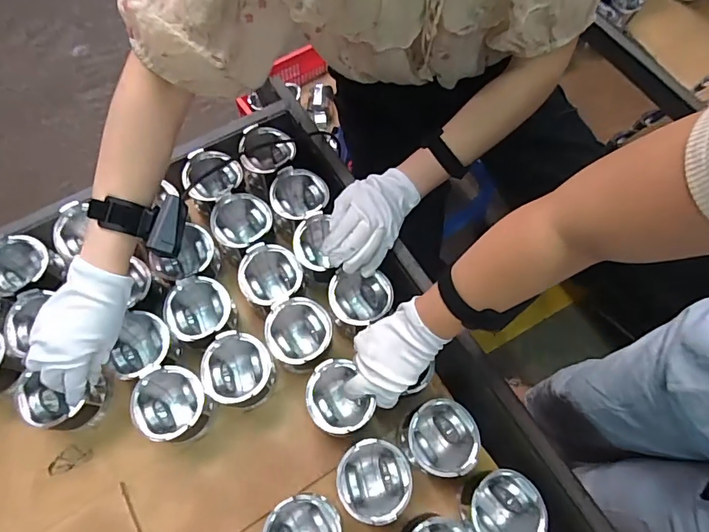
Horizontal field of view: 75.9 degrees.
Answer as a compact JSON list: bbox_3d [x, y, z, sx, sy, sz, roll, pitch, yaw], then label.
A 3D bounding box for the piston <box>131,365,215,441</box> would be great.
[{"bbox_3d":[-0.215,0.172,0.550,0.084,0.071,0.089,3,67,0],"label":"piston"}]

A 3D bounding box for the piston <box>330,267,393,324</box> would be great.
[{"bbox_3d":[0.006,0.048,0.609,0.081,0.065,0.076,1,67,-1],"label":"piston"}]

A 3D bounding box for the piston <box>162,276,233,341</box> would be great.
[{"bbox_3d":[-0.199,0.060,0.589,0.082,0.070,0.080,1,67,-1],"label":"piston"}]

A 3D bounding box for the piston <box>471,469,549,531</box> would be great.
[{"bbox_3d":[0.170,0.278,0.522,0.076,0.070,0.079,3,67,0],"label":"piston"}]

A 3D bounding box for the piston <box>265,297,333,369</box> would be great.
[{"bbox_3d":[-0.071,0.092,0.588,0.079,0.074,0.083,1,67,-1],"label":"piston"}]

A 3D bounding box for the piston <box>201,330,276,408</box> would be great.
[{"bbox_3d":[-0.142,0.132,0.572,0.082,0.065,0.087,7,67,2],"label":"piston"}]

